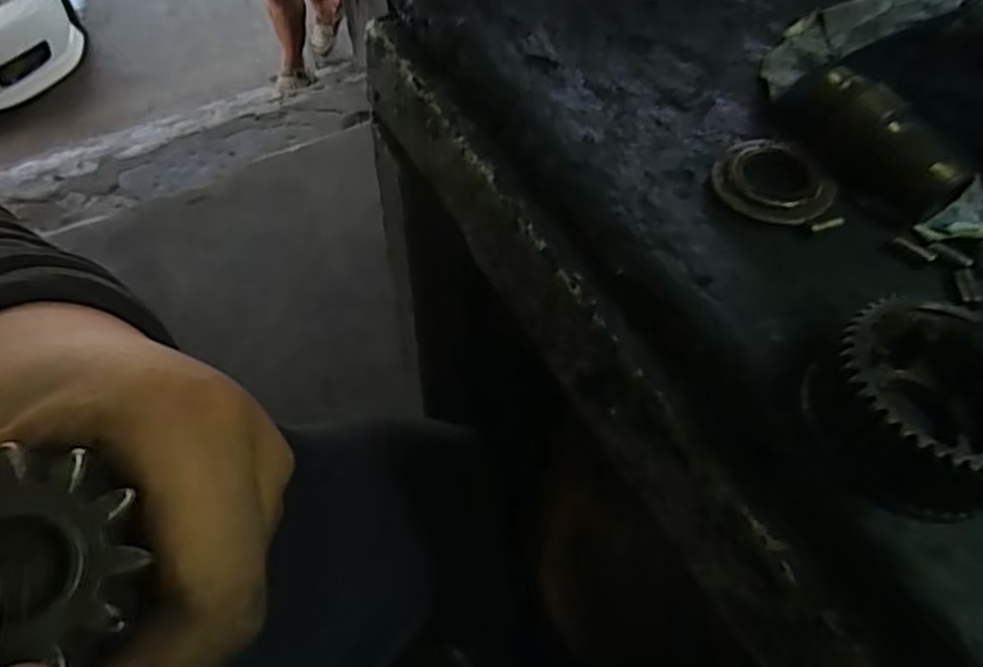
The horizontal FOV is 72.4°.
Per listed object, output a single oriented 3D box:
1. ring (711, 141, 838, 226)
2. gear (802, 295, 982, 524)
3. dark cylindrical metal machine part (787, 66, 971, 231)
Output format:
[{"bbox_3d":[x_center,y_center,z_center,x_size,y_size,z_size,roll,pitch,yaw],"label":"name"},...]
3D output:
[{"bbox_3d":[0.116,-0.063,0.280,0.048,0.008,0.048,0,56,0],"label":"ring"},{"bbox_3d":[0.132,0.021,0.202,0.056,0.033,0.060,0,56,0],"label":"gear"},{"bbox_3d":[0.150,-0.074,0.269,0.024,0.031,0.068,-21,59,-14],"label":"dark cylindrical metal machine part"}]

